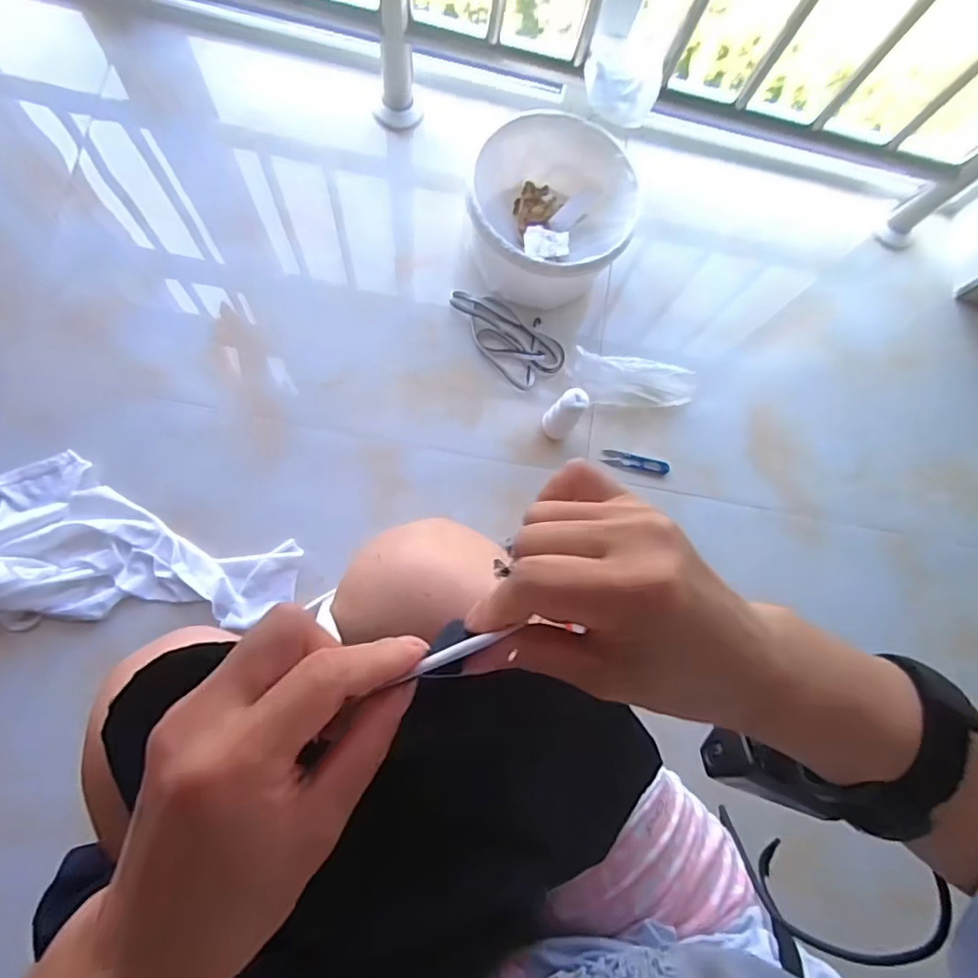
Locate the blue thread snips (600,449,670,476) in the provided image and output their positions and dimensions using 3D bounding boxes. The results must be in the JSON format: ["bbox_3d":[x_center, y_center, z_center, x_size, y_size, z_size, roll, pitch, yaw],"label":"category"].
[{"bbox_3d":[0.216,-0.040,0.852,0.100,0.009,0.026,11,79,-5],"label":"blue thread snips"}]

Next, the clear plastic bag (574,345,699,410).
[{"bbox_3d":[0.214,-0.160,0.852,0.189,0.049,0.061,3,80,-7],"label":"clear plastic bag"}]

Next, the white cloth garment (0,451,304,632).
[{"bbox_3d":[-0.486,0.077,0.732,0.463,0.063,0.214,11,79,-5],"label":"white cloth garment"}]

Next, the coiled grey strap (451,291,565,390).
[{"bbox_3d":[0.028,-0.235,0.857,0.099,0.005,0.178,-34,86,-12],"label":"coiled grey strap"}]

